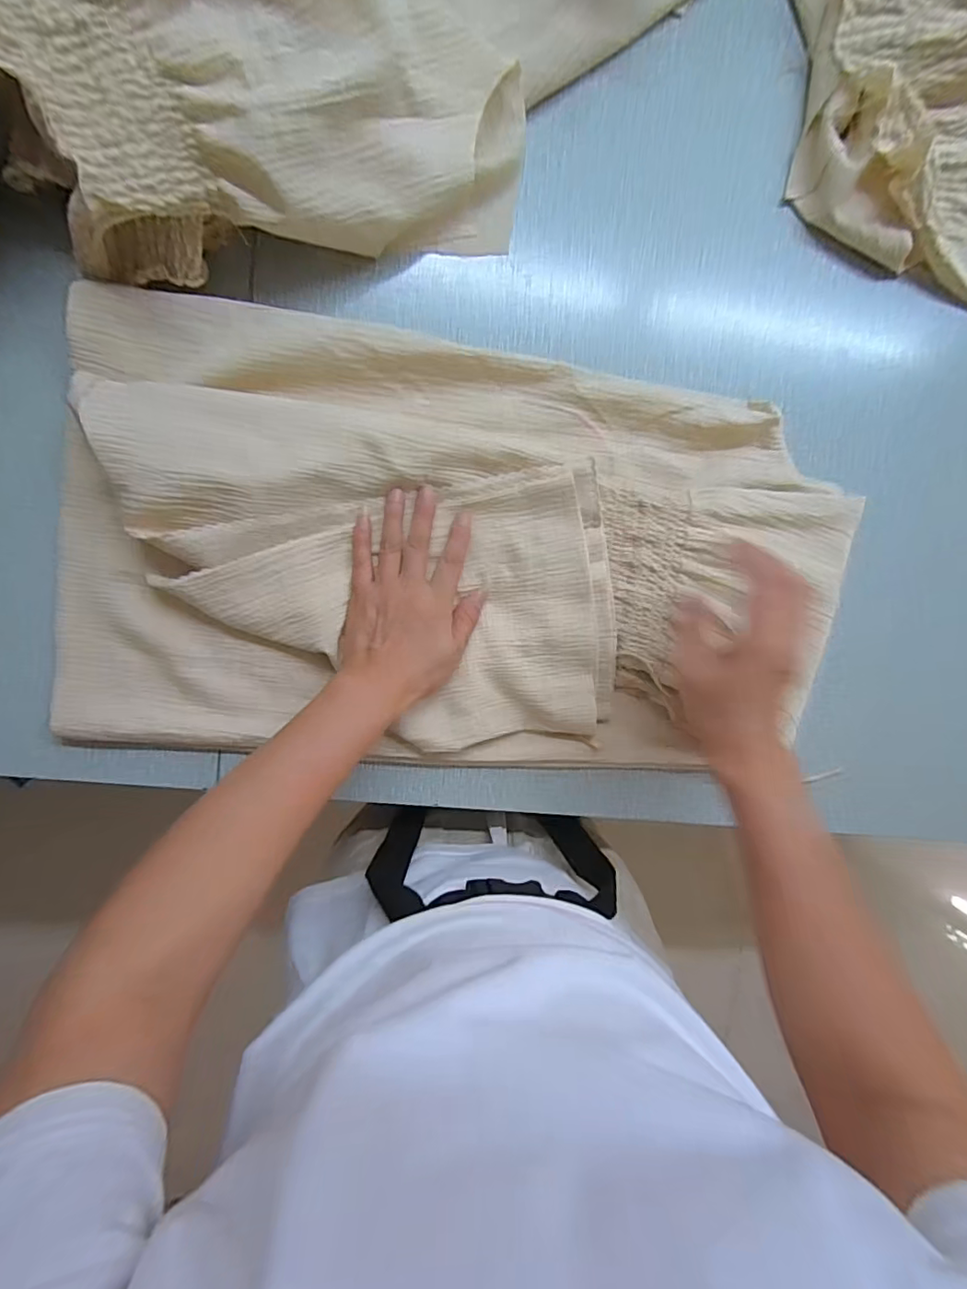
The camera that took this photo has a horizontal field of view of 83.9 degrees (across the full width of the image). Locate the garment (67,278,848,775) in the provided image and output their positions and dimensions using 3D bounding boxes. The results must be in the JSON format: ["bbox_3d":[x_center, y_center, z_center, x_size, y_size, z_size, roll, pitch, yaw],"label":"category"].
[{"bbox_3d":[0.000,-0.065,0.450,0.640,0.058,0.348,5,96,-6],"label":"garment"}]

